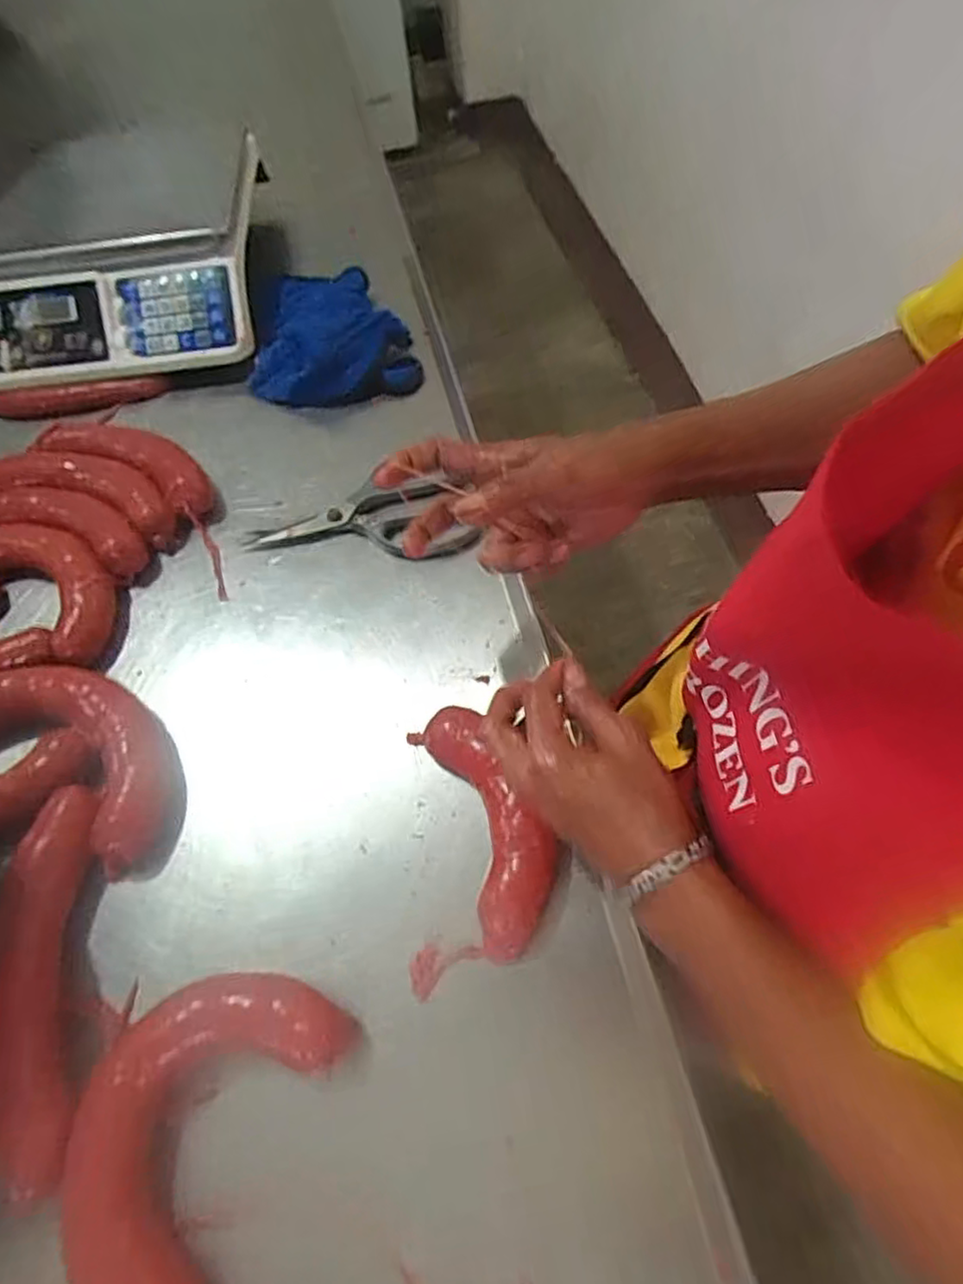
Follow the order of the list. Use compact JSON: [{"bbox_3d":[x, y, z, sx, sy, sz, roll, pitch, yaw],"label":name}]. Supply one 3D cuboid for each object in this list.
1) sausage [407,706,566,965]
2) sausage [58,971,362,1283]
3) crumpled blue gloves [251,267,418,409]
[{"bbox_3d":[0.005,0.112,0.439,0.060,0.042,0.161,-19,61,-7],"label":"sausage"},{"bbox_3d":[-0.158,0.265,0.369,0.121,0.038,0.170,22,64,14],"label":"sausage"},{"bbox_3d":[-0.155,-0.319,0.686,0.164,0.039,0.184,-10,61,-3],"label":"crumpled blue gloves"}]

